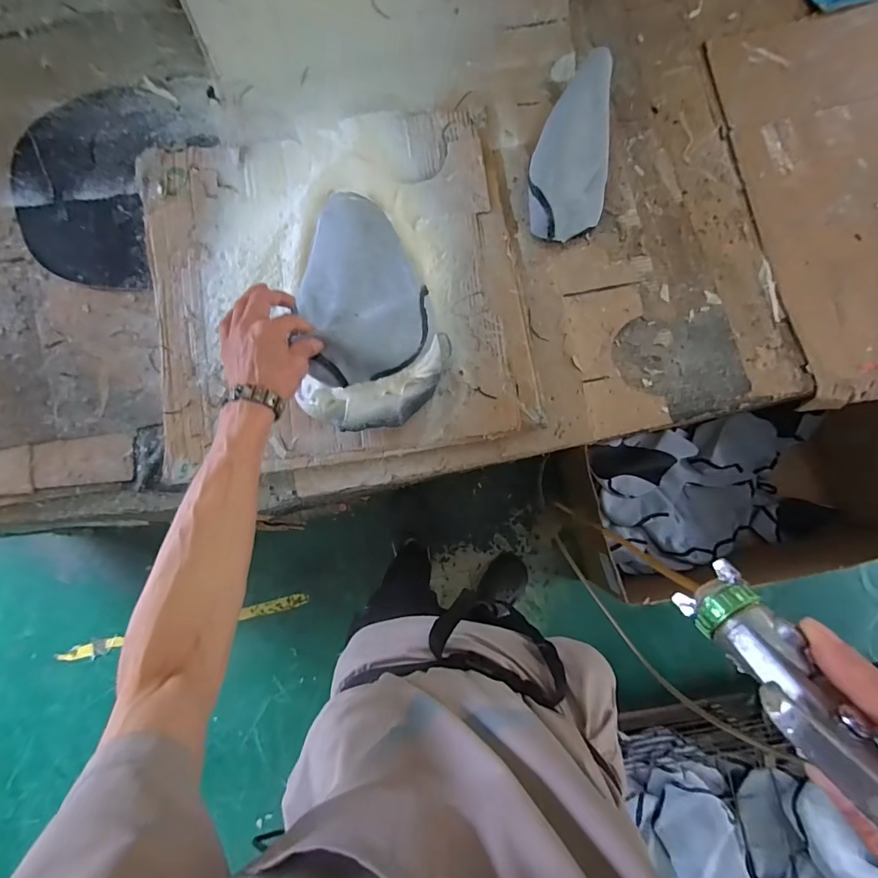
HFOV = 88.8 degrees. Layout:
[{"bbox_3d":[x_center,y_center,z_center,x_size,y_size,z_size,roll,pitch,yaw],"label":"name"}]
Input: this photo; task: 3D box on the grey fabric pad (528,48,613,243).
[{"bbox_3d":[0.216,-0.484,0.716,0.128,0.049,0.342,8,84,3],"label":"grey fabric pad"}]

